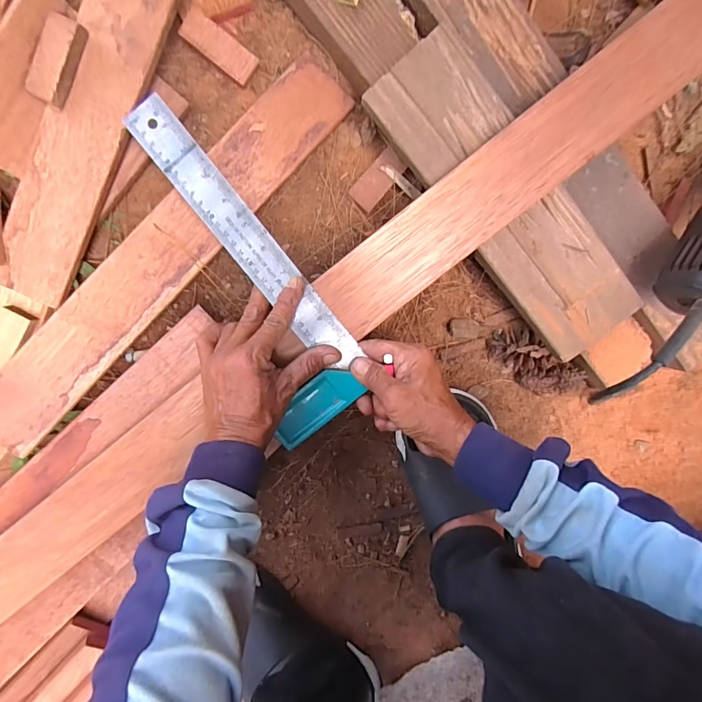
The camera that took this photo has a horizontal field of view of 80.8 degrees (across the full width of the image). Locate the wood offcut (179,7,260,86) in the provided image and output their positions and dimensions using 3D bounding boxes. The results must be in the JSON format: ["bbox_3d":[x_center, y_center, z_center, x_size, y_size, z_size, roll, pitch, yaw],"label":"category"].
[{"bbox_3d":[-0.120,-0.275,0.373,0.066,0.004,0.027,31,104,-20],"label":"wood offcut"}]

